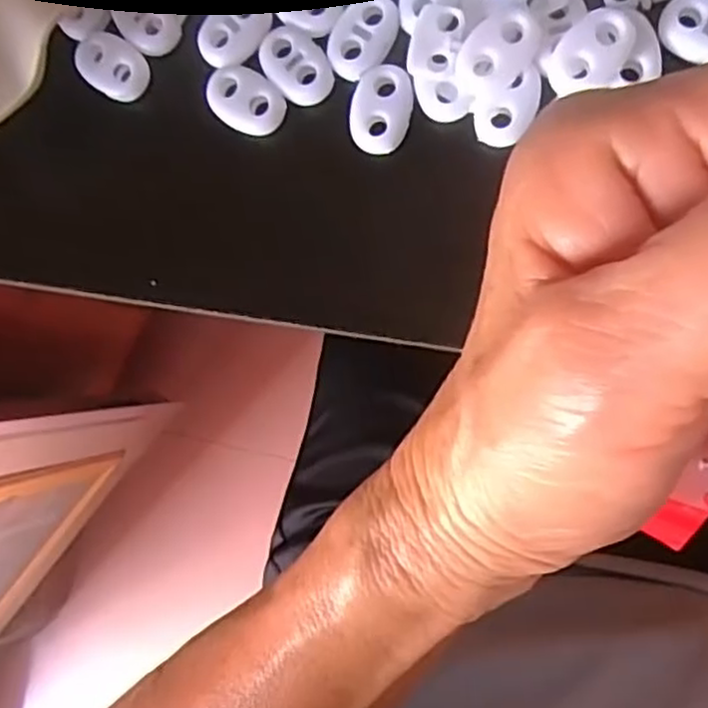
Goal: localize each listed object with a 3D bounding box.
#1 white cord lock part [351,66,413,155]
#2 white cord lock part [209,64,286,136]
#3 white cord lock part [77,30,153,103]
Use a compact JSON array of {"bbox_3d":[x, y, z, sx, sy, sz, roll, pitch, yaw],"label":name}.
[{"bbox_3d":[0.007,-0.063,0.186,0.015,0.004,0.022,11,91,11],"label":"white cord lock part"},{"bbox_3d":[-0.029,-0.068,0.194,0.022,0.004,0.015,37,96,10],"label":"white cord lock part"},{"bbox_3d":[-0.068,-0.081,0.202,0.023,0.004,0.015,36,96,10],"label":"white cord lock part"}]

